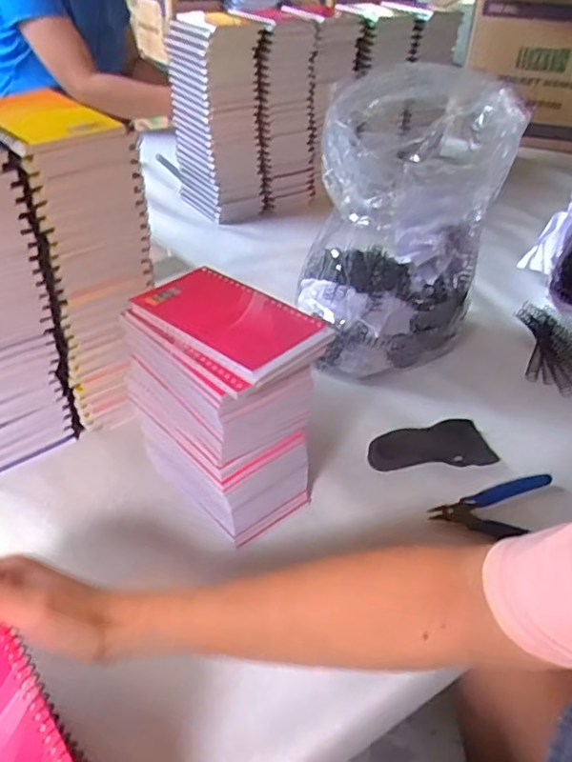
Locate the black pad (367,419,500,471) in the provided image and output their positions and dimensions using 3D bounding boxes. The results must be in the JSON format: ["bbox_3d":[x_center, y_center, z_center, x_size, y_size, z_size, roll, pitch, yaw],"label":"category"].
[{"bbox_3d":[0.140,0.066,0.587,0.124,0.017,0.058,-9,40,-14],"label":"black pad"}]

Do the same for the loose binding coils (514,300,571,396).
[{"bbox_3d":[0.318,-0.037,0.732,0.118,0.017,0.157,-18,43,-23],"label":"loose binding coils"}]

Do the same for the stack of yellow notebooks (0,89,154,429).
[{"bbox_3d":[-0.188,-0.105,0.556,0.091,0.280,0.134,-24,46,-29],"label":"stack of yellow notebooks"}]

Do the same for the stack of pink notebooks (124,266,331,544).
[{"bbox_3d":[-0.046,0.023,0.496,0.099,0.180,0.137,-26,47,-31],"label":"stack of pink notebooks"}]

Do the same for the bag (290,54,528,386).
[{"bbox_3d":[0.117,-0.151,0.652,0.189,0.286,0.178,13,40,13],"label":"bag"}]

